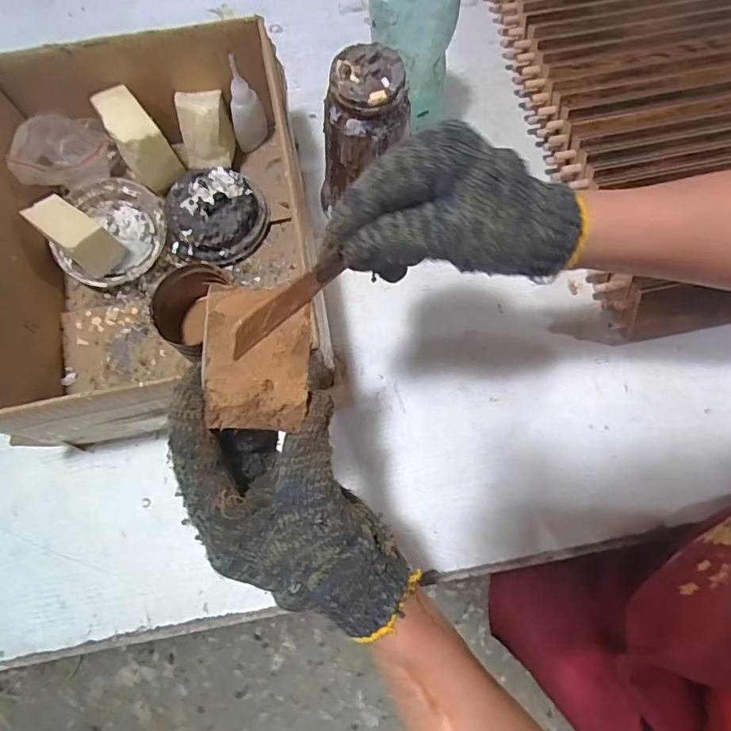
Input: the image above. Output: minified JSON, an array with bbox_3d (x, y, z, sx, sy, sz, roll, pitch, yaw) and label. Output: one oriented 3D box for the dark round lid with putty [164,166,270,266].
[{"bbox_3d":[-0.145,-0.148,0.476,0.093,0.035,0.093,-1,73,2],"label":"dark round lid with putty"}]

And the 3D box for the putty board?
[{"bbox_3d":[-0.053,-0.004,0.241,0.050,0.004,0.067,4,87,-19],"label":"putty board"}]

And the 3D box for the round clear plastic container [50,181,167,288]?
[{"bbox_3d":[-0.244,-0.128,0.474,0.103,0.026,0.100,-25,74,-6],"label":"round clear plastic container"}]

